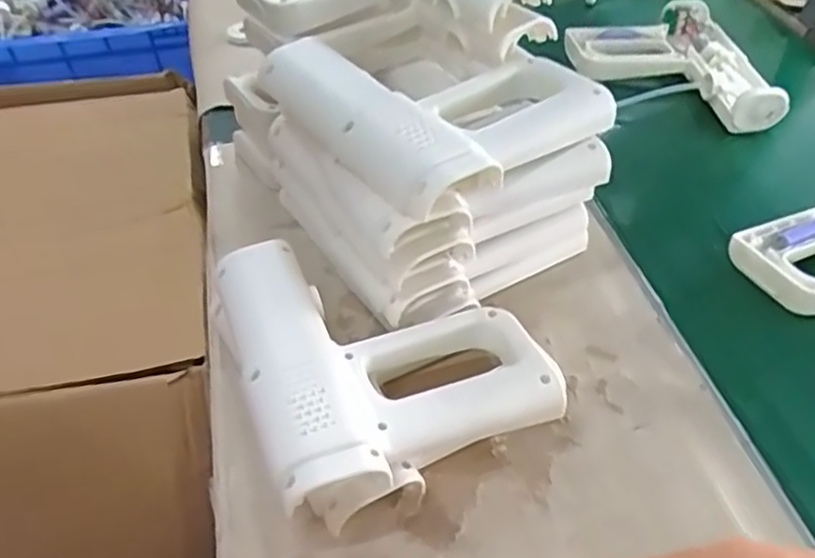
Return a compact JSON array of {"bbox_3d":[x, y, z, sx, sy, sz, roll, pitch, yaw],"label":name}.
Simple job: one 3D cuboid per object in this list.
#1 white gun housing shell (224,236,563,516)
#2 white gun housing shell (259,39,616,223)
[{"bbox_3d":[-0.022,0.046,0.470,0.180,0.061,0.199,-17,49,-16],"label":"white gun housing shell"},{"bbox_3d":[0.015,-0.140,0.505,0.181,0.042,0.219,-30,53,-26],"label":"white gun housing shell"}]

